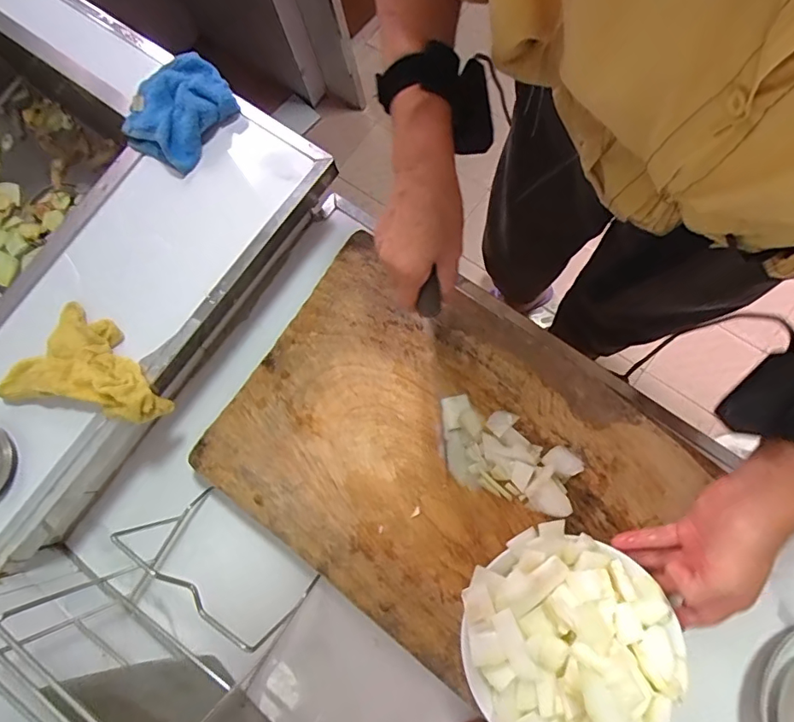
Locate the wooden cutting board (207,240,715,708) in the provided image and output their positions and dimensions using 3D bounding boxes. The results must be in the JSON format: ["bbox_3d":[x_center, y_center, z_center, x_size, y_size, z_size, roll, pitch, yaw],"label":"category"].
[{"bbox_3d":[0.034,0.089,0.492,0.402,0.042,0.312,35,78,11],"label":"wooden cutting board"}]

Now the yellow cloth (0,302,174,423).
[{"bbox_3d":[-0.293,0.015,0.481,0.141,0.049,0.102,24,83,11],"label":"yellow cloth"}]

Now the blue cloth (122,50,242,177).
[{"bbox_3d":[-0.227,-0.264,0.523,0.089,0.039,0.113,40,86,12],"label":"blue cloth"}]

